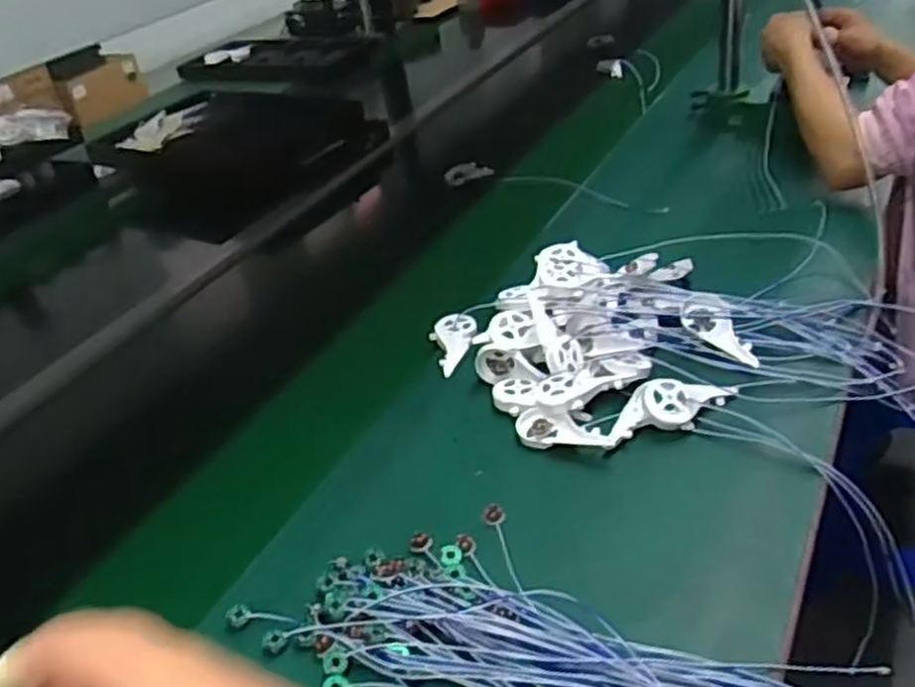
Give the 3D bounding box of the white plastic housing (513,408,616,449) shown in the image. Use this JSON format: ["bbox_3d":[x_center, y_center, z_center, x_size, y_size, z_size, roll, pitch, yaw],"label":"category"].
[{"bbox_3d":[0.094,0.076,0.692,0.088,0.017,0.035,5,37,22],"label":"white plastic housing"}]

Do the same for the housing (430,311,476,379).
[{"bbox_3d":[-0.009,0.000,0.830,0.046,0.014,0.088,1,36,17],"label":"housing"}]

